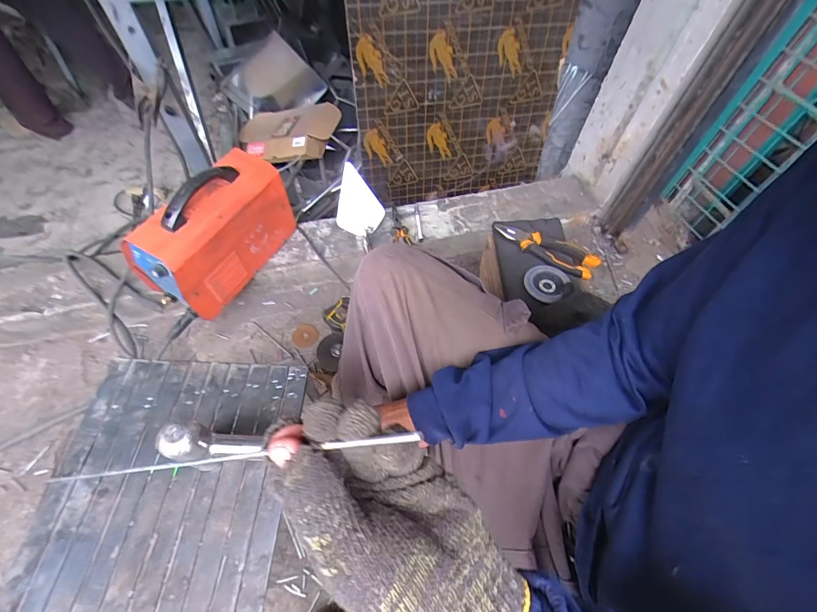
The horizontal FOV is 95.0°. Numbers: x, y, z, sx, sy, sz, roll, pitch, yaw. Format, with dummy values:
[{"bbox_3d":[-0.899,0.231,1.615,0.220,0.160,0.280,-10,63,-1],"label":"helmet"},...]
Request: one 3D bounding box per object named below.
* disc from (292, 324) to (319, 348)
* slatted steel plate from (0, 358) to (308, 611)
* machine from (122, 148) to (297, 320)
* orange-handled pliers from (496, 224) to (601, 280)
[{"bbox_3d":[-0.258,0.075,0.940,0.064,0.009,0.061,1,57,-2],"label":"disc"},{"bbox_3d":[-0.264,0.222,0.398,0.250,0.013,0.340,3,57,-1],"label":"slatted steel plate"},{"bbox_3d":[-0.424,-0.170,0.823,0.154,0.219,0.319,27,60,14],"label":"machine"},{"bbox_3d":[0.255,-0.106,0.695,0.191,0.031,0.057,25,60,13],"label":"orange-handled pliers"}]

